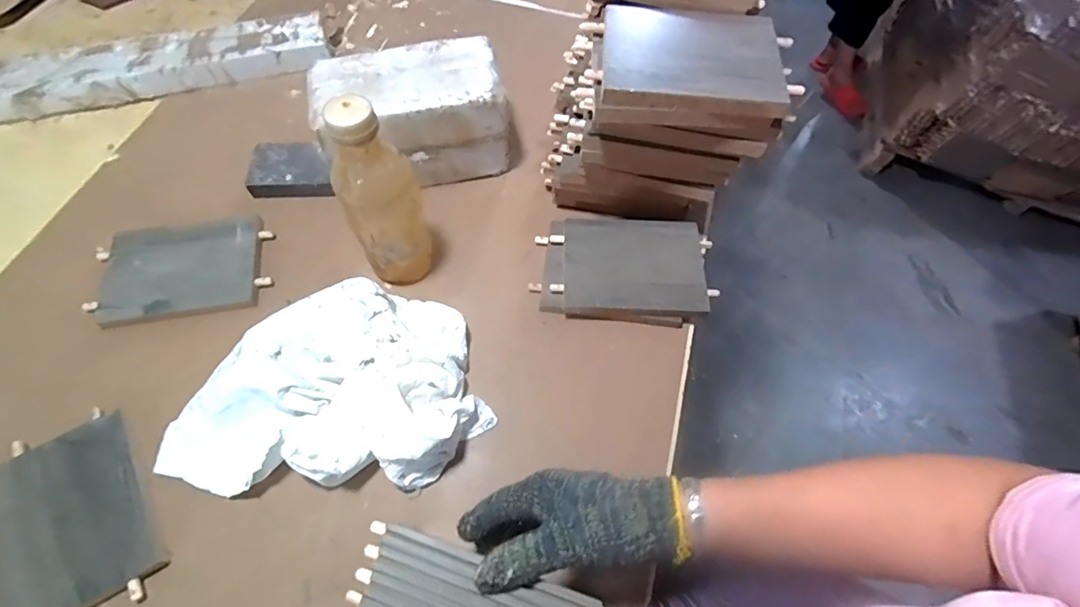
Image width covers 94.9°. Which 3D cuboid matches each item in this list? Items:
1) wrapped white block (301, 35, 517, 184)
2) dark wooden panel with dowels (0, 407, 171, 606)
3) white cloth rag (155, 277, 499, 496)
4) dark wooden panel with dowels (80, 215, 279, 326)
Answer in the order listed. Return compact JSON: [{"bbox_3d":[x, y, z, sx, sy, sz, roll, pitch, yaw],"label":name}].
[{"bbox_3d":[-0.146,-0.215,0.578,0.209,0.118,0.102,-13,65,-8],"label":"wrapped white block"},{"bbox_3d":[-0.404,0.188,0.423,0.117,0.017,0.164,-30,68,-16],"label":"dark wooden panel with dowels"},{"bbox_3d":[-0.208,0.066,0.469,0.282,0.060,0.203,0,64,-2],"label":"white cloth rag"},{"bbox_3d":[-0.389,-0.039,0.536,0.174,0.019,0.118,-9,64,-7],"label":"dark wooden panel with dowels"}]

